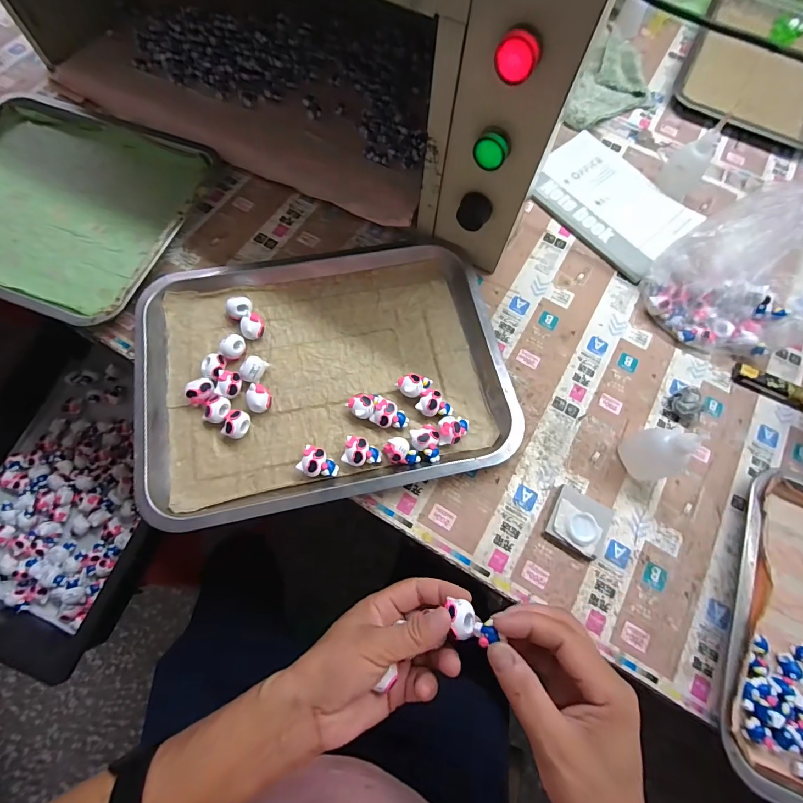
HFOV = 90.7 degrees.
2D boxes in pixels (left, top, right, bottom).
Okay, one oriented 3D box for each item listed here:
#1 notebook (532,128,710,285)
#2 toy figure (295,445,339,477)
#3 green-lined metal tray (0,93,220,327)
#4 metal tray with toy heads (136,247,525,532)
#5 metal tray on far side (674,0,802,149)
[{"bbox_3d":[0.263,-0.254,0.494,0.144,0.012,0.189,-40,77,-14],"label":"notebook"},{"bbox_3d":[-0.074,0.056,0.357,0.034,0.022,0.025,18,72,4],"label":"toy figure"},{"bbox_3d":[-0.401,-0.229,0.451,0.322,0.033,0.254,19,72,5],"label":"green-lined metal tray"},{"bbox_3d":[-0.074,-0.037,0.399,0.344,0.035,0.262,-12,73,-5],"label":"metal tray with toy heads"},{"bbox_3d":[0.534,-0.501,0.581,0.204,0.017,0.288,27,74,7],"label":"metal tray on far side"}]

